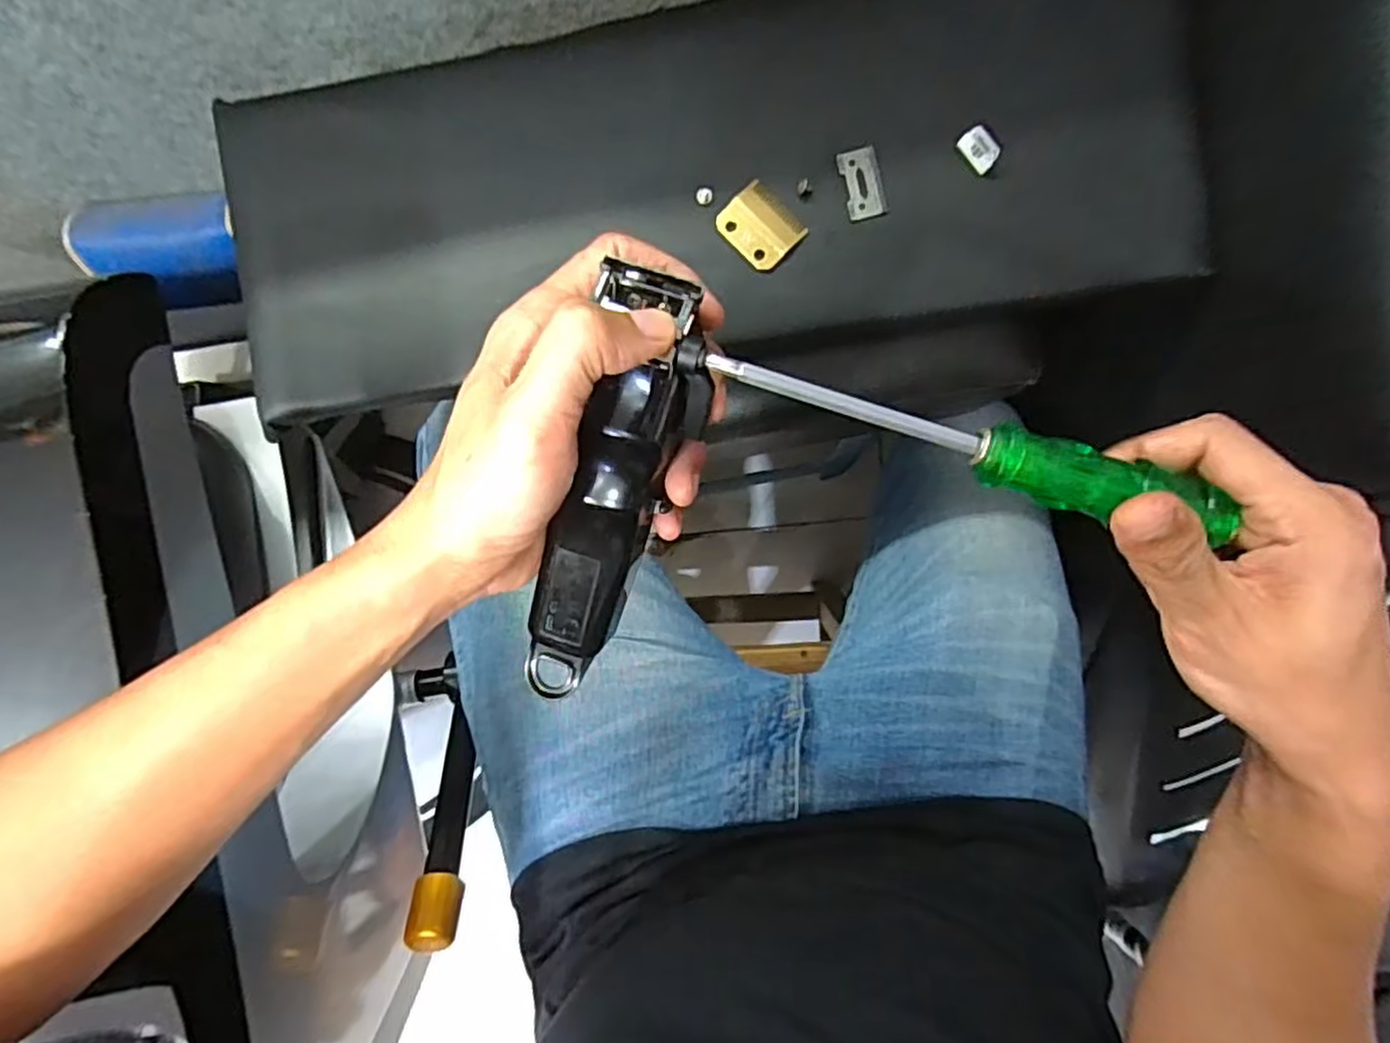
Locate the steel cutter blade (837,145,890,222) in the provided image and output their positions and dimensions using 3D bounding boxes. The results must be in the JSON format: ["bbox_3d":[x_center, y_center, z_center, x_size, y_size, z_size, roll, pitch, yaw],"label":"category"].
[{"bbox_3d":[0.101,-0.202,0.431,0.023,0.004,0.041,-13,92,-1],"label":"steel cutter blade"}]

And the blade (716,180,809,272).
[{"bbox_3d":[0.039,-0.178,0.438,0.046,0.004,0.038,45,91,-2],"label":"blade"}]

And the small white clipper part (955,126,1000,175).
[{"bbox_3d":[0.166,-0.217,0.421,0.015,0.009,0.025,-40,92,0],"label":"small white clipper part"}]

